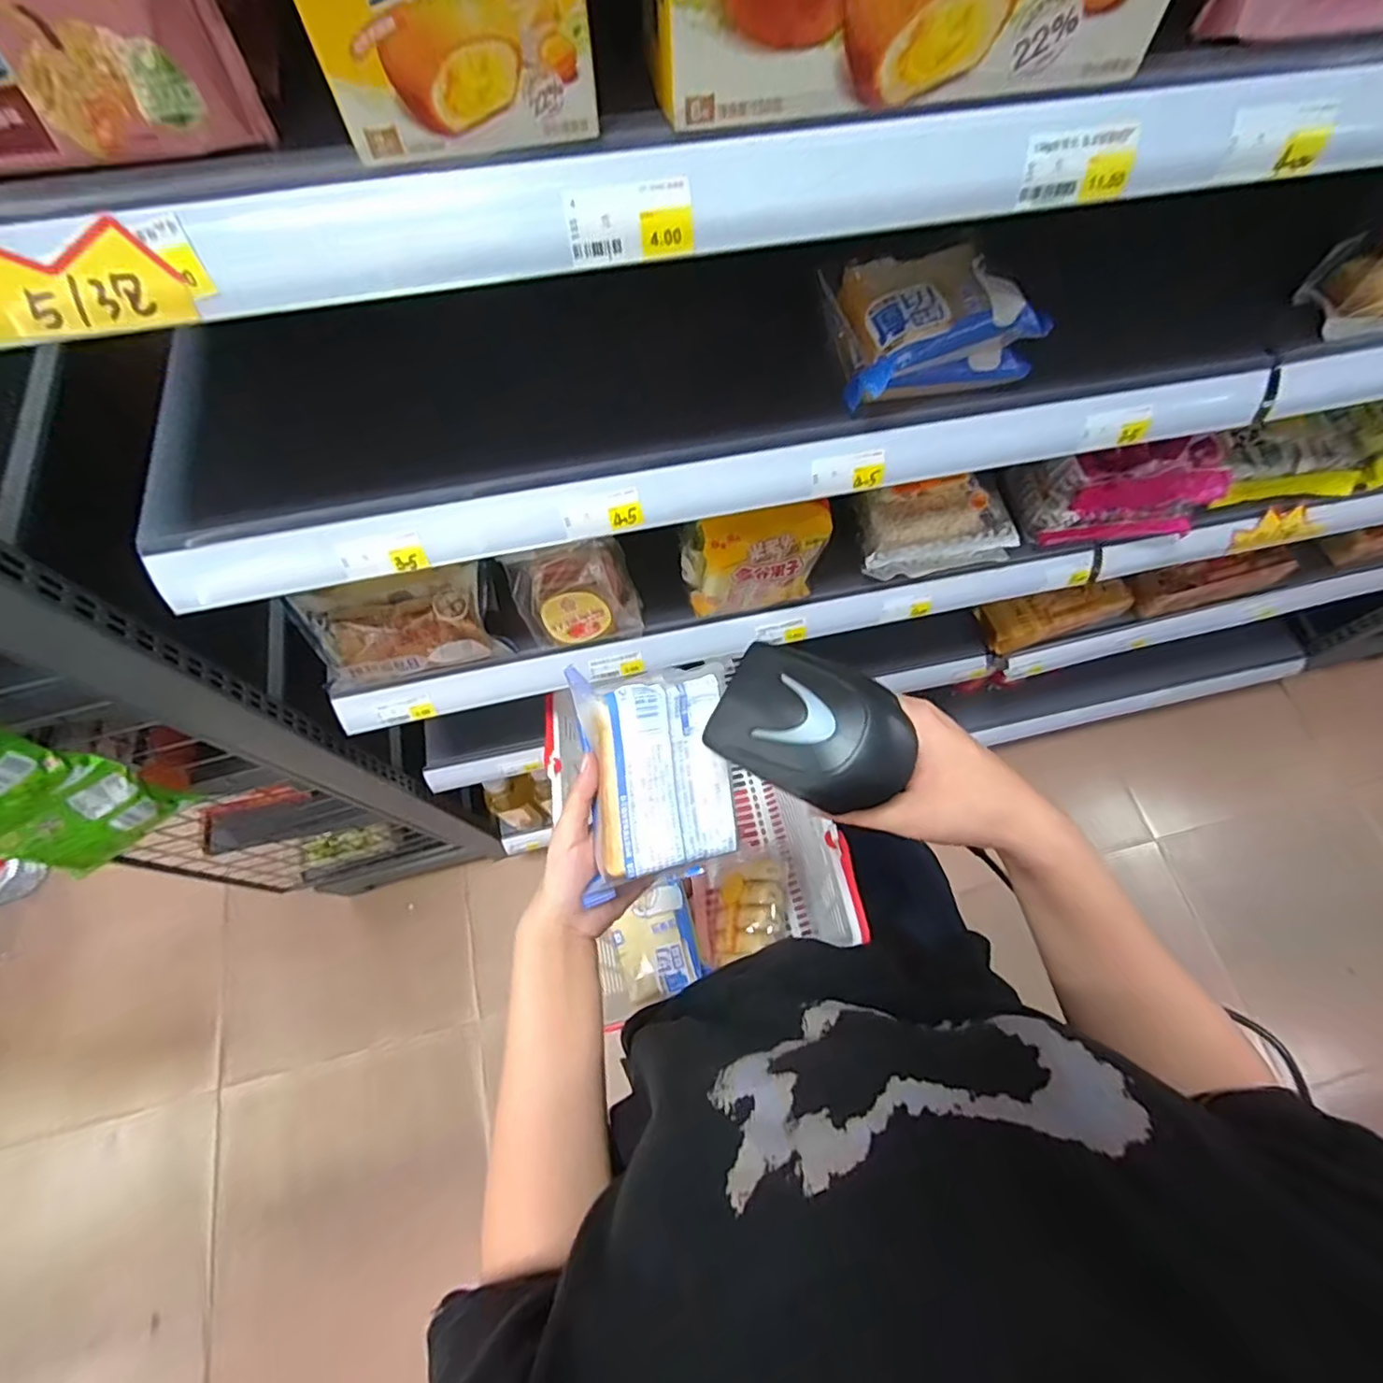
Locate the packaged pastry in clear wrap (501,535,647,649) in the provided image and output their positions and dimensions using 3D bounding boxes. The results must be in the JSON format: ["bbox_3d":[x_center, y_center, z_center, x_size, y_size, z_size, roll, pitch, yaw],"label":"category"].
[{"bbox_3d":[-0.116,-0.098,0.649,0.114,0.128,0.055,-13,36,3],"label":"packaged pastry in clear wrap"}]

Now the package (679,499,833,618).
[{"bbox_3d":[0.063,-0.132,0.634,0.142,0.130,0.045,-3,67,-1],"label":"package"}]

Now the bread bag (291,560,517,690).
[{"bbox_3d":[-0.292,-0.071,0.633,0.175,0.082,0.078,-14,68,-6],"label":"bread bag"}]

